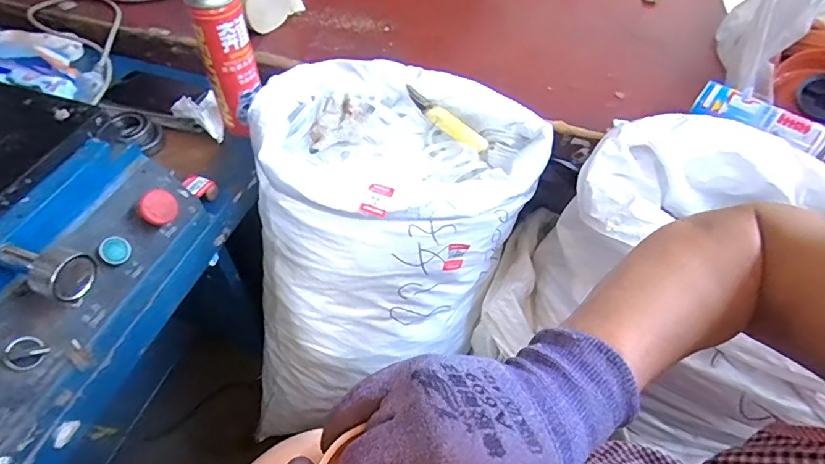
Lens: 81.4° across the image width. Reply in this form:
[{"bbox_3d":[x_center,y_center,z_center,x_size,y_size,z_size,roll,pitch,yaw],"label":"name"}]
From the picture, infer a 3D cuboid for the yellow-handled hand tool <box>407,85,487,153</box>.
[{"bbox_3d":[0.045,-0.153,0.665,0.135,0.023,0.020,37,58,4],"label":"yellow-handled hand tool"}]

